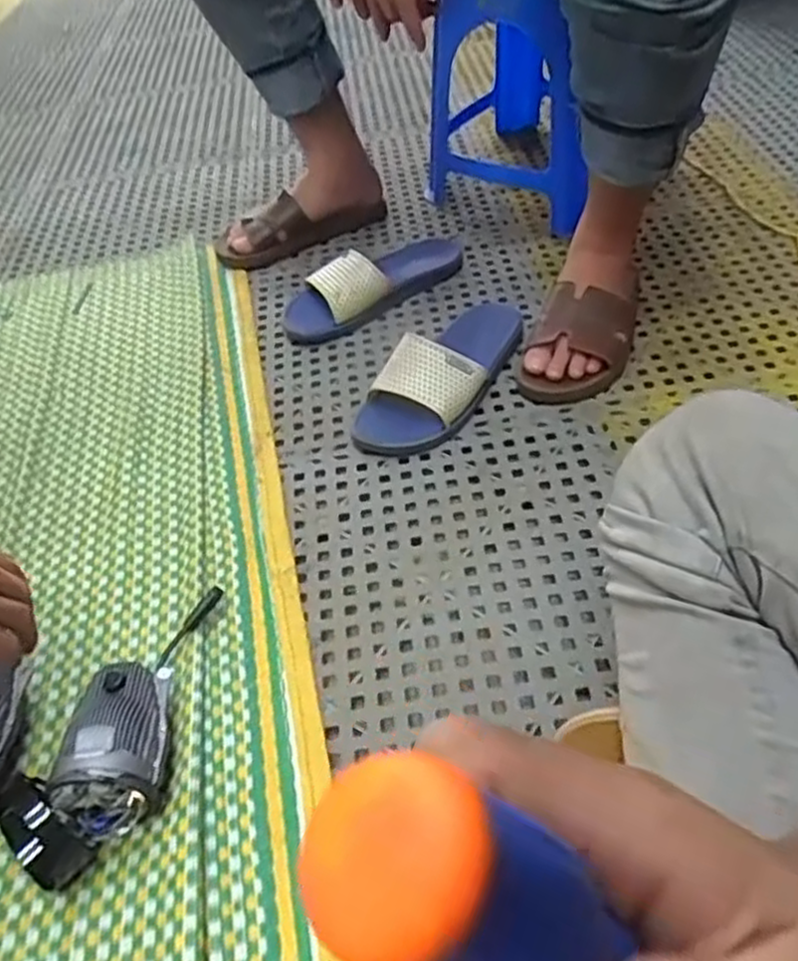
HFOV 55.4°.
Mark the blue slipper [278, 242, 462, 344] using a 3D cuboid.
[{"bbox_3d":[-0.032,-0.276,0.995,0.278,0.071,0.114,-30,51,-19],"label":"blue slipper"}]

